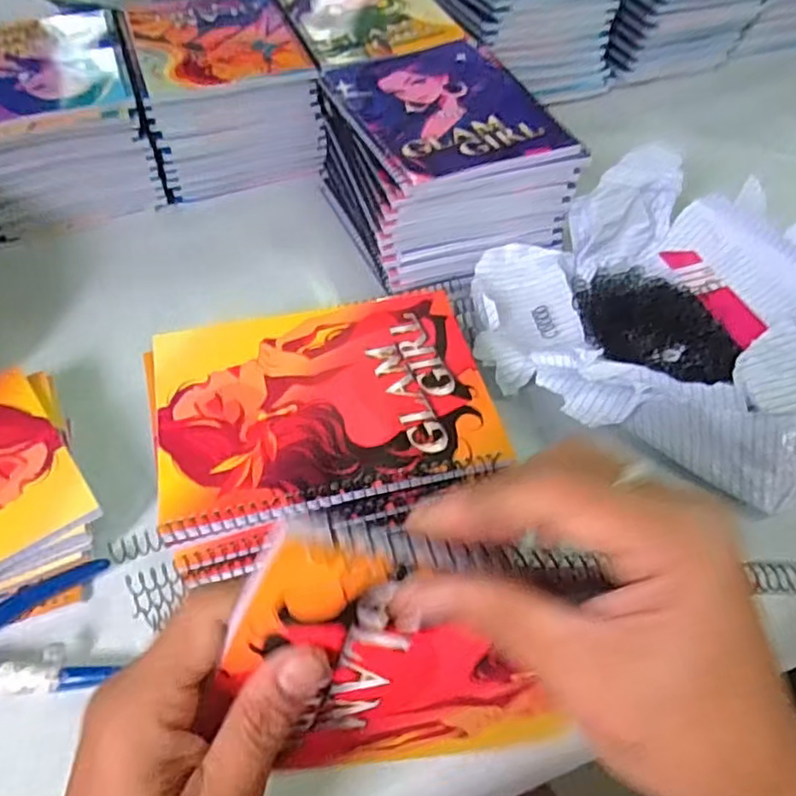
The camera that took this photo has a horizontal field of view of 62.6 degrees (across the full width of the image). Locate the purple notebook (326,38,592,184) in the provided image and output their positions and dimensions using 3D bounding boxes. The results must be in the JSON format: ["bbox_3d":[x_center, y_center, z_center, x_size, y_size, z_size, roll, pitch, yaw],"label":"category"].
[{"bbox_3d":[0.039,-0.239,0.538,0.154,0.017,0.193,-18,56,-16],"label":"purple notebook"}]

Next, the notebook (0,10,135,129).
[{"bbox_3d":[-0.322,-0.299,0.583,0.146,0.012,0.198,-17,54,-12],"label":"notebook"}]

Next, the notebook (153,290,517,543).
[{"bbox_3d":[-0.045,-0.001,0.397,0.195,0.013,0.150,-11,53,-9],"label":"notebook"}]

